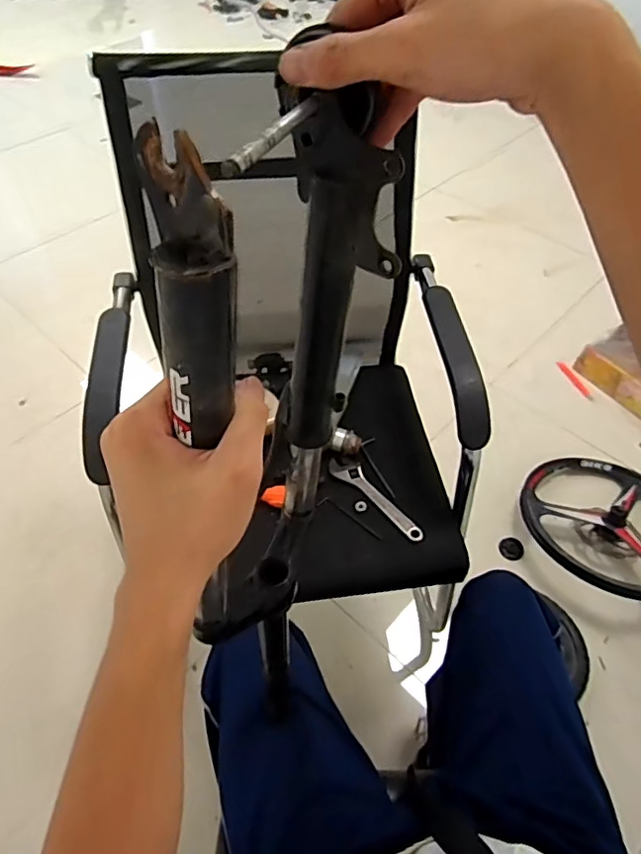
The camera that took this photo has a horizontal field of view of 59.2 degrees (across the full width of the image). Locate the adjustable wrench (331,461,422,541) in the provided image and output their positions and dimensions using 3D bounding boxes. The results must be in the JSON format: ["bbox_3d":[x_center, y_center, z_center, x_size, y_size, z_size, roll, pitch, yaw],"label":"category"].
[{"bbox_3d":[0.088,0.107,0.878,0.186,0.012,0.043,38,60,26],"label":"adjustable wrench"}]

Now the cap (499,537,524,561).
[{"bbox_3d":[0.447,0.283,1.321,0.052,0.026,0.055,0,51,0],"label":"cap"}]

